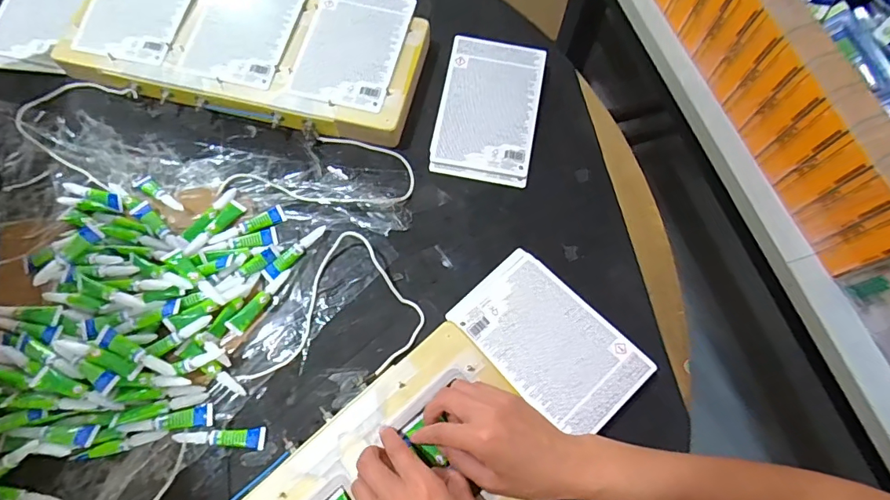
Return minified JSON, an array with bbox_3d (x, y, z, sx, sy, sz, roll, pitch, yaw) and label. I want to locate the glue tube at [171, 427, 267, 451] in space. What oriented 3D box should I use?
[{"bbox_3d":[-0.216,0.184,0.456,0.081,0.015,0.020,-3,70,-1],"label":"glue tube"}]

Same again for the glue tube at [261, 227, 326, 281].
[{"bbox_3d":[-0.164,0.002,0.519,0.016,0.009,0.081,42,75,14],"label":"glue tube"}]

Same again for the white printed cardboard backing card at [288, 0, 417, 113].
[{"bbox_3d":[-0.109,-0.251,0.571,0.114,0.010,0.172,14,73,3],"label":"white printed cardboard backing card"}]

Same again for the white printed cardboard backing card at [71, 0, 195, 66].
[{"bbox_3d":[-0.376,-0.314,0.591,0.124,0.010,0.175,10,74,2],"label":"white printed cardboard backing card"}]

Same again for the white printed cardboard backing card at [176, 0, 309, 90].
[{"bbox_3d":[-0.240,-0.281,0.583,0.123,0.011,0.183,12,72,3],"label":"white printed cardboard backing card"}]

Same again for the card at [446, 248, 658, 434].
[{"bbox_3d":[0.103,0.089,0.475,0.112,0.008,0.180,-40,66,-14],"label":"card"}]

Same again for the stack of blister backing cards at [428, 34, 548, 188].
[{"bbox_3d":[0.053,-0.172,0.572,0.116,0.010,0.181,10,81,4],"label":"stack of blister backing cards"}]

